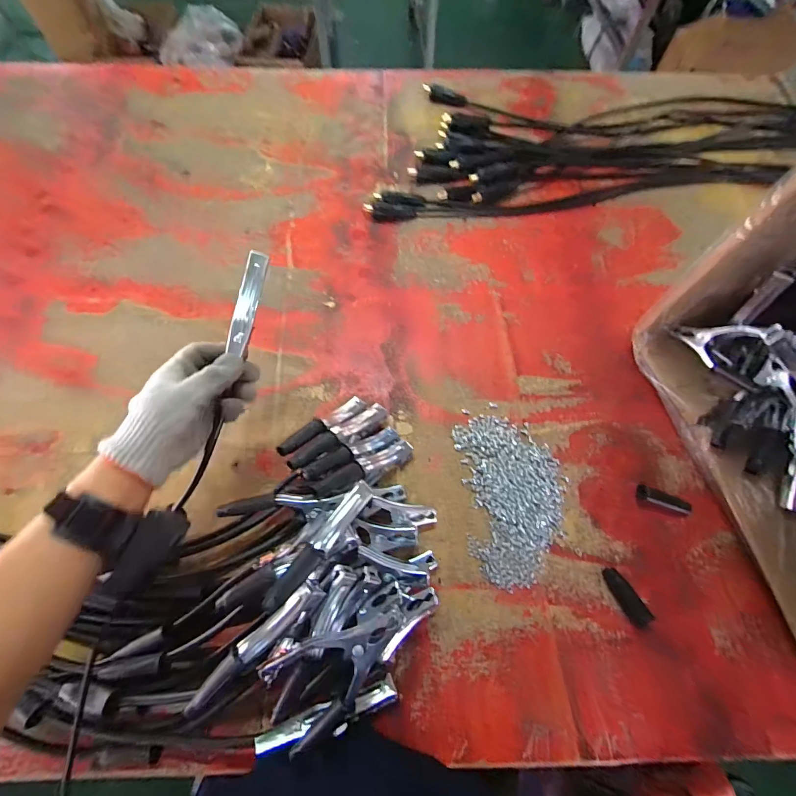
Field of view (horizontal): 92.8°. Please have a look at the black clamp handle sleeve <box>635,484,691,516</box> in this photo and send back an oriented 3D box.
[{"bbox_3d":[0.342,0.131,0.481,0.066,0.017,0.018,21,67,9],"label":"black clamp handle sleeve"}]

